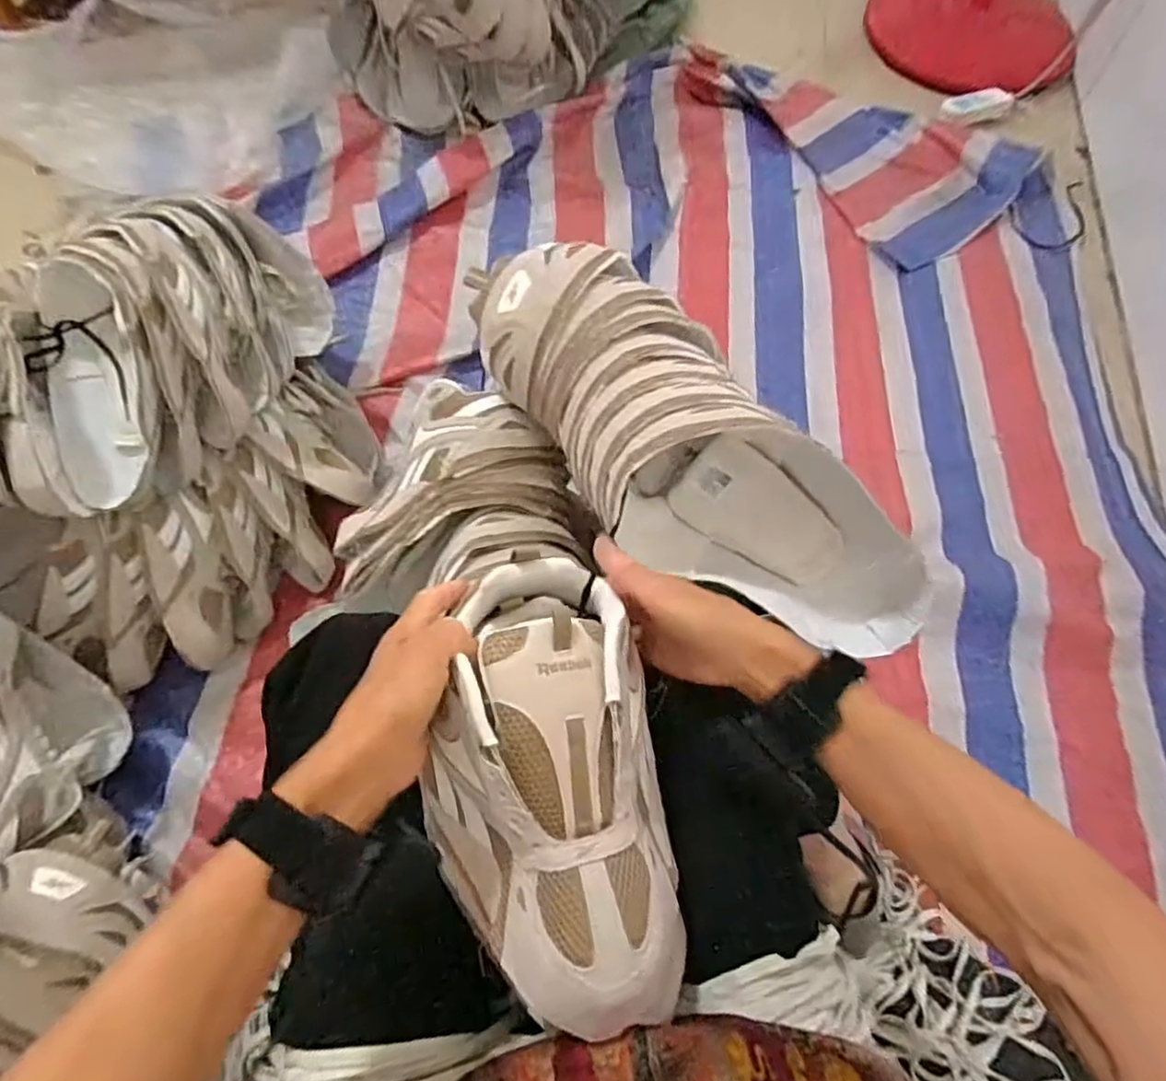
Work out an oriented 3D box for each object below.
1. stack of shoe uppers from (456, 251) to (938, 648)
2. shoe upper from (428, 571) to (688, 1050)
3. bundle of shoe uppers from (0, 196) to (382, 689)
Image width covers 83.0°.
[{"bbox_3d":[0.075,-0.069,0.521,0.163,0.124,0.423,-32,71,-15],"label":"stack of shoe uppers"},{"bbox_3d":[-0.020,0.134,0.378,0.134,0.087,0.250,-10,67,-6],"label":"shoe upper"},{"bbox_3d":[-0.486,-0.113,0.715,0.443,0.288,0.438,1,66,-1],"label":"bundle of shoe uppers"}]

